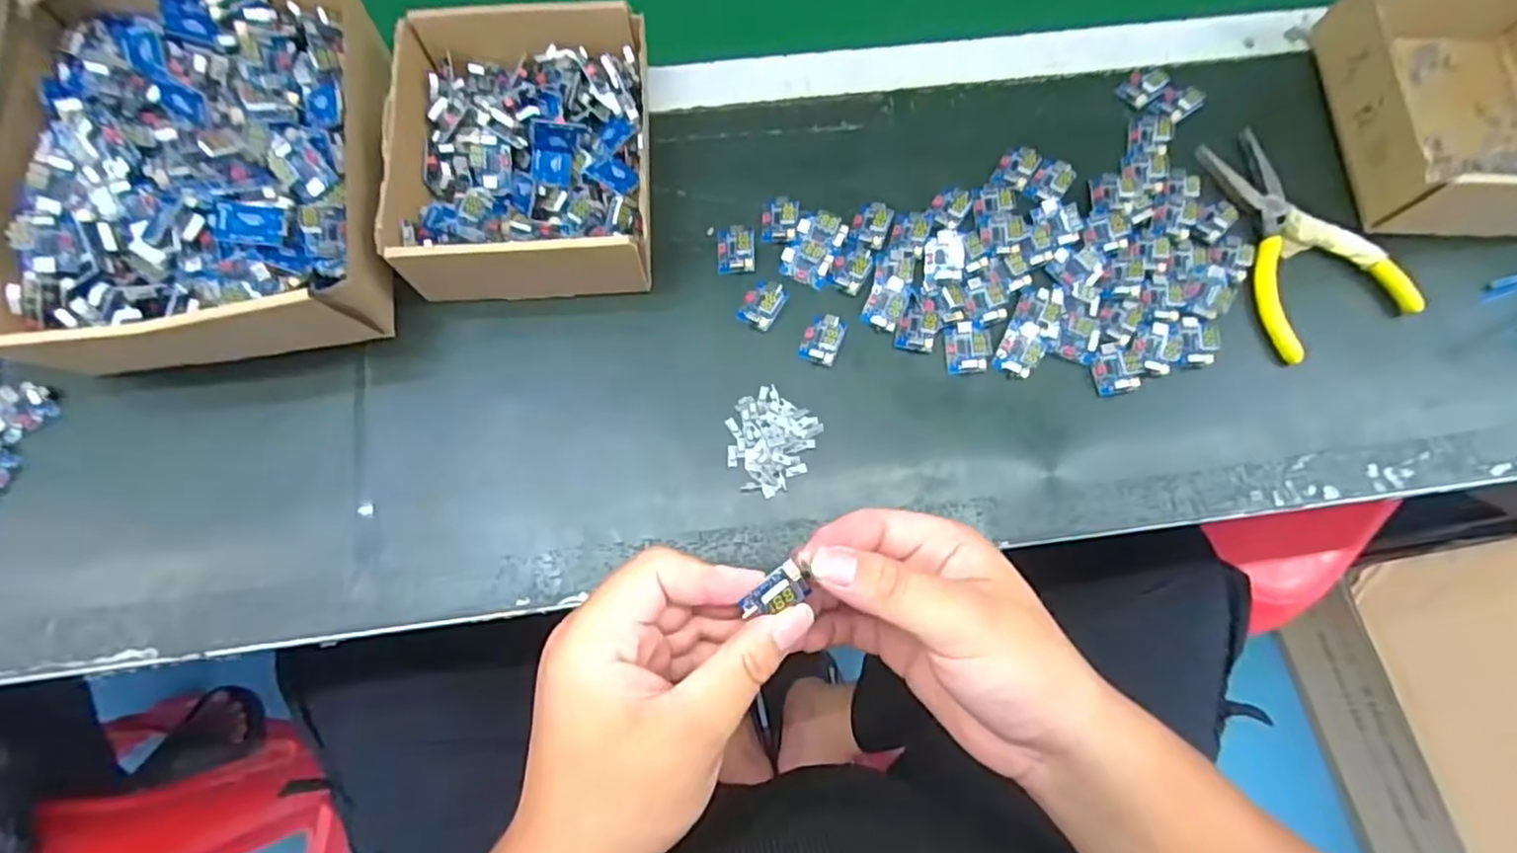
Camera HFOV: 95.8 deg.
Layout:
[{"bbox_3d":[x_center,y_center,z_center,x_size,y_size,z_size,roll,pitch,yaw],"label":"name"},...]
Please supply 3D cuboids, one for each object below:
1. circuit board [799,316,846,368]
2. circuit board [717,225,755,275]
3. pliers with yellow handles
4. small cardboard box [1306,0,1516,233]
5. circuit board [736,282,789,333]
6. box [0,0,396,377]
[{"bbox_3d":[0.037,-0.052,0.398,0.021,0.011,0.030,20,75,4],"label":"circuit board"},{"bbox_3d":[-0.014,-0.108,0.416,0.023,0.008,0.031,-2,75,-2],"label":"circuit board"},{"bbox_3d":[0.325,-0.119,0.422,0.092,0.014,0.145,-23,76,-8],"label":"pliers with yellow handles"},{"bbox_3d":[0.450,-0.206,0.429,0.152,0.050,0.175,0,75,-2],"label":"small cardboard box"},{"bbox_3d":[0.003,-0.074,0.403,0.022,0.012,0.030,28,76,6],"label":"circuit board"},{"bbox_3d":[-0.302,-0.138,0.375,0.195,0.081,0.235,-7,74,-3],"label":"box"}]

